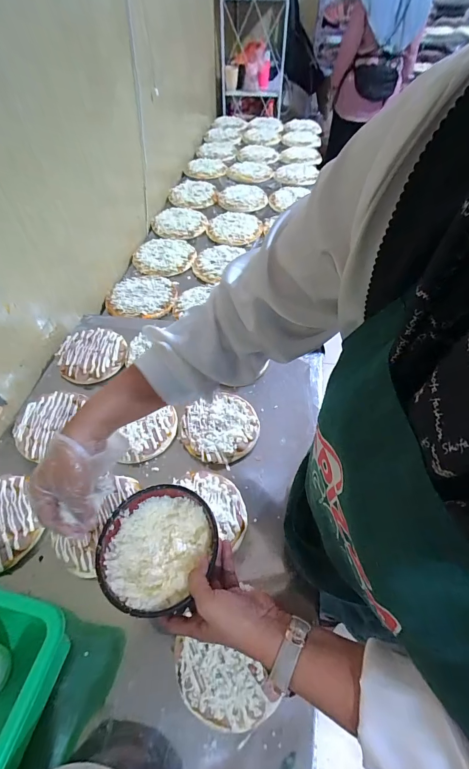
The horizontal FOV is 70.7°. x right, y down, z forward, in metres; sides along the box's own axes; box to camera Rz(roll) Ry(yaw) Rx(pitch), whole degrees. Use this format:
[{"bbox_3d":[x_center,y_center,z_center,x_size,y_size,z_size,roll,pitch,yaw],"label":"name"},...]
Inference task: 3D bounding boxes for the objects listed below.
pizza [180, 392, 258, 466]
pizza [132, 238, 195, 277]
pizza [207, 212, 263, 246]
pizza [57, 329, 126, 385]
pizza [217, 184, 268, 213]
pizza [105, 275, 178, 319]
[{"bbox_3d":[-0.028,0.086,0.640,0.145,0.029,0.134,0,53,0],"label":"pizza"},{"bbox_3d":[-0.241,-0.442,1.127,0.196,0.022,0.205,0,53,0],"label":"pizza"},{"bbox_3d":[0.001,-0.597,1.260,0.205,0.025,0.225,-7,53,-6],"label":"pizza"},{"bbox_3d":[-0.321,-0.071,0.750,0.145,0.022,0.145,0,53,0],"label":"pizza"},{"bbox_3d":[0.033,-0.803,1.416,0.205,0.014,0.224,0,53,0],"label":"pizza"},{"bbox_3d":[-0.278,-0.268,1.001,0.200,0.017,0.210,0,53,-1],"label":"pizza"}]

